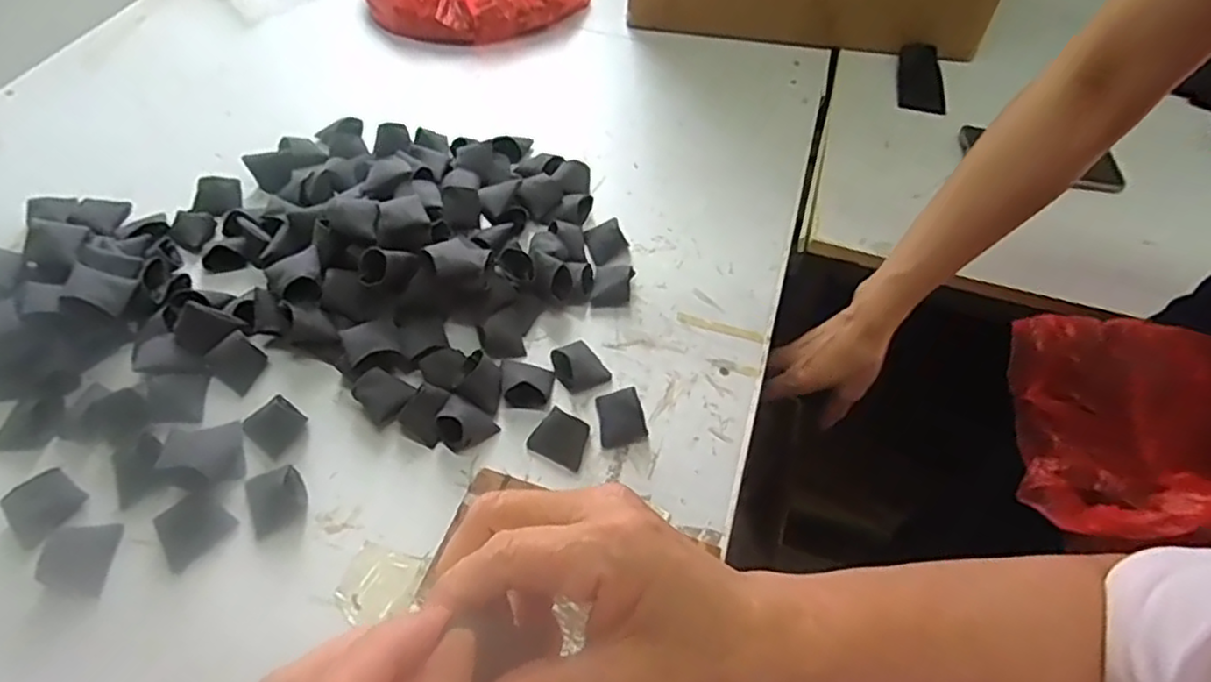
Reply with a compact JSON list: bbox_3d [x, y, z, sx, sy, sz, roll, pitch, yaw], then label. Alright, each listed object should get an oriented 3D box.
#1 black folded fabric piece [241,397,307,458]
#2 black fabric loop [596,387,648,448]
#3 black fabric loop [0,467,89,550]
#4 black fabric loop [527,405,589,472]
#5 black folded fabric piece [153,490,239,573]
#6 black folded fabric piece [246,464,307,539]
[{"bbox_3d":[-0.242,0.060,0.510,0.030,0.021,0.037,30,56,16],"label":"black folded fabric piece"},{"bbox_3d":[0.012,0.058,0.533,0.033,0.022,0.038,-5,53,-9],"label":"black fabric loop"},{"bbox_3d":[-0.375,0.110,0.463,0.039,0.016,0.042,32,56,18],"label":"black fabric loop"},{"bbox_3d":[-0.033,0.072,0.517,0.042,0.017,0.033,26,55,14],"label":"black fabric loop"},{"bbox_3d":[-0.275,0.124,0.463,0.036,0.013,0.043,38,58,22],"label":"black folded fabric piece"},{"bbox_3d":[-0.224,0.107,0.472,0.038,0.024,0.030,-29,60,-24],"label":"black folded fabric piece"}]

